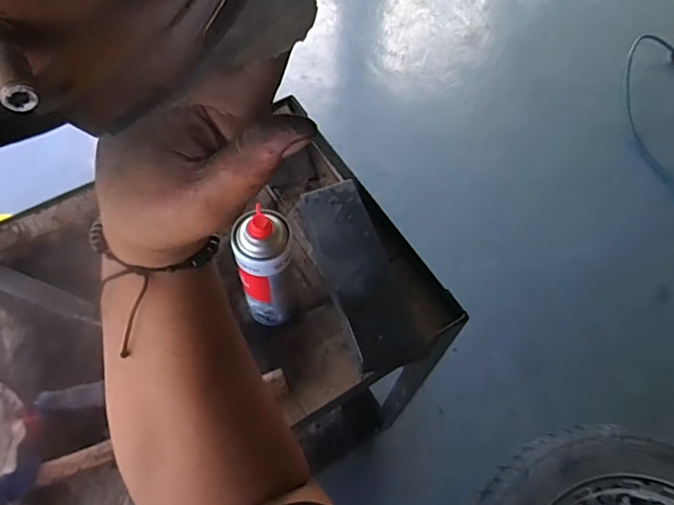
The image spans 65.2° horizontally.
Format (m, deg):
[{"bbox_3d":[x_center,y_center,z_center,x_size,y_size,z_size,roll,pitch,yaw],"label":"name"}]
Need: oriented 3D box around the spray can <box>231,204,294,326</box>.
[{"bbox_3d":[-0.085,0.025,0.637,0.064,0.219,0.068,-11,64,-10],"label":"spray can"}]

